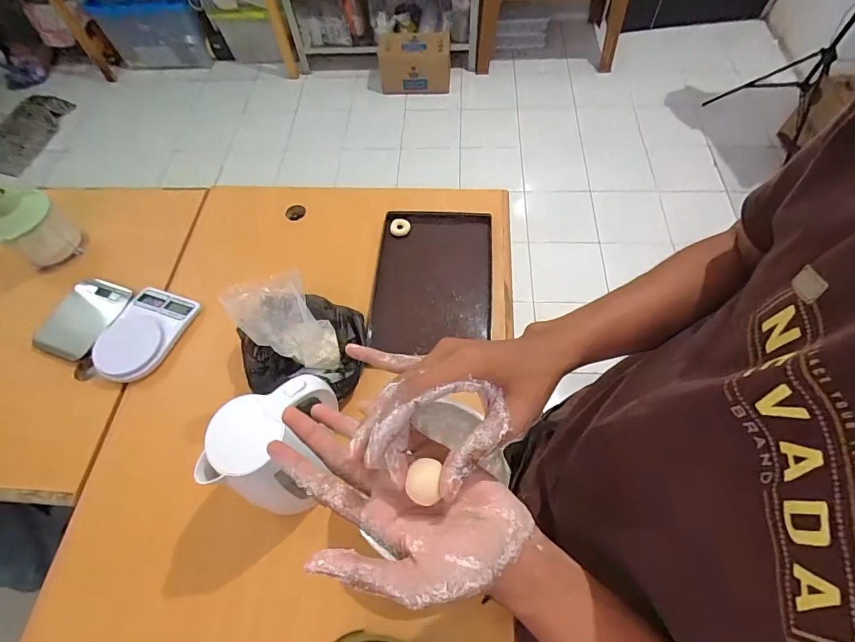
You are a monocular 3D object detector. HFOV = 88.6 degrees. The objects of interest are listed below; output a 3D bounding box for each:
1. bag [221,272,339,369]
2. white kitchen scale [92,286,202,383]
[{"bbox_3d":[-0.232,0.001,0.742,0.124,0.213,0.079,-3,61,1],"label":"bag"},{"bbox_3d":[-0.563,0.022,0.860,0.138,0.032,0.197,18,63,12],"label":"white kitchen scale"}]

